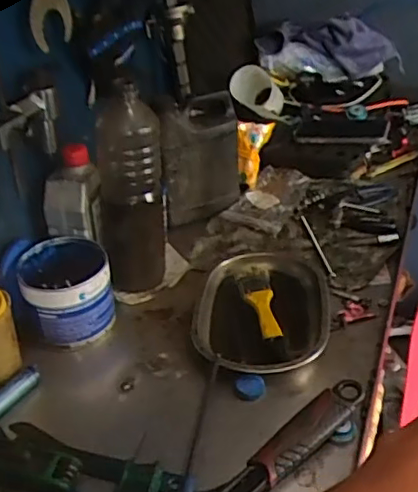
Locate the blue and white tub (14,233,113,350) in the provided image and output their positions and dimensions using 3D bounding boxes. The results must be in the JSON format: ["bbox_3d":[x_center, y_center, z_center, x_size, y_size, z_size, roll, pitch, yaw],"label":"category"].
[{"bbox_3d":[-0.166,0.055,0.691,0.097,0.100,0.105,-3,35,2],"label":"blue and white tub"}]

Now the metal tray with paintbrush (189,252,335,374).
[{"bbox_3d":[0.066,0.070,0.705,0.156,0.025,0.231,1,35,7],"label":"metal tray with paintbrush"}]

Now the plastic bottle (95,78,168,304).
[{"bbox_3d":[-0.095,-0.064,0.716,0.079,0.261,0.095,-6,35,-4],"label":"plastic bottle"}]

